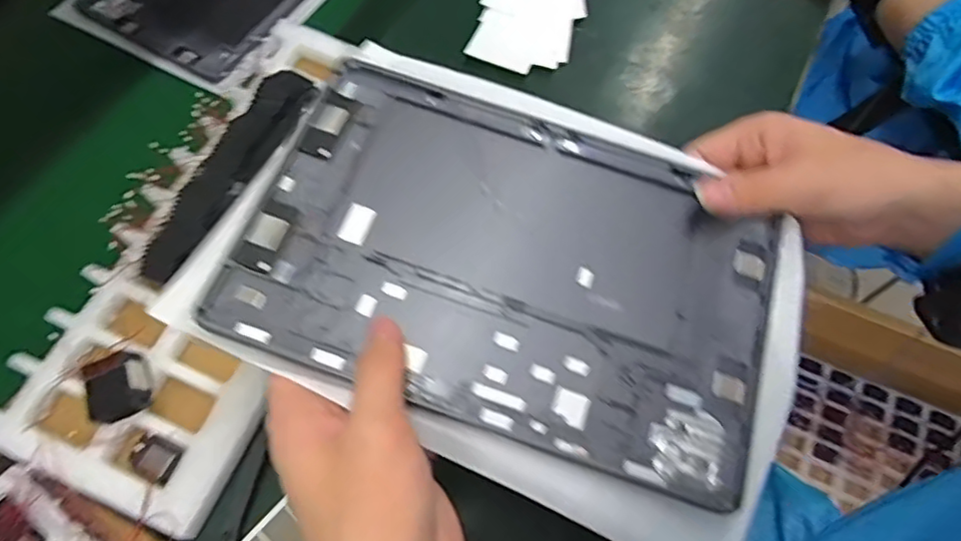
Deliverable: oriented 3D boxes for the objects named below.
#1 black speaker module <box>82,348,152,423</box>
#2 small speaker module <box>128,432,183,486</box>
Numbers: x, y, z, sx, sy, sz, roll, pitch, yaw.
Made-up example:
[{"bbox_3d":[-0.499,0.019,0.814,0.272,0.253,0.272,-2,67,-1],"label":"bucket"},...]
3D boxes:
[{"bbox_3d":[-0.222,0.070,0.374,0.033,0.020,0.039,-23,65,-13],"label":"black speaker module"},{"bbox_3d":[-0.204,0.117,0.380,0.033,0.009,0.024,24,66,9],"label":"small speaker module"}]

